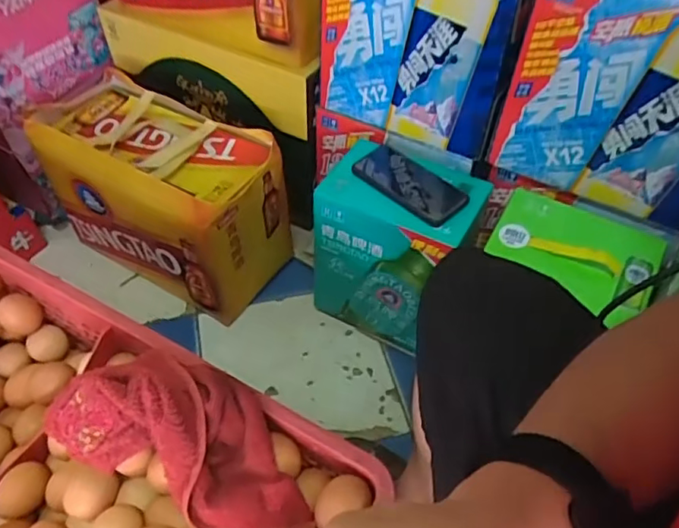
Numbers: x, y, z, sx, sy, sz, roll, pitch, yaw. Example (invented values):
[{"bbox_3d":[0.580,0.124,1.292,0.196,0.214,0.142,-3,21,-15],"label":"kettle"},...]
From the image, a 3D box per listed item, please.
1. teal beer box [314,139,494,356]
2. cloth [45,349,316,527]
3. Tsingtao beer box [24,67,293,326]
[{"bbox_3d":[0.089,-0.034,0.859,0.203,0.257,0.170,27,54,19],"label":"teal beer box"},{"bbox_3d":[-0.123,0.139,0.467,0.214,0.071,0.114,22,53,16],"label":"cloth"},{"bbox_3d":[-0.293,-0.109,0.945,0.389,0.261,0.185,26,54,19],"label":"Tsingtao beer box"}]

